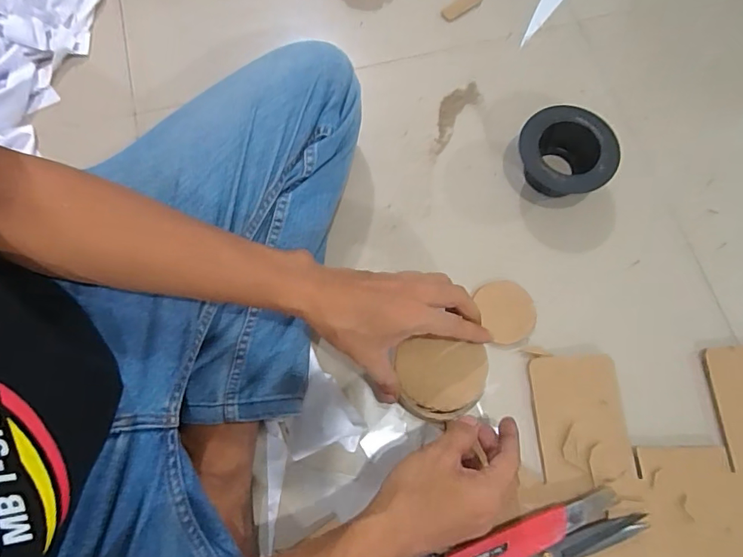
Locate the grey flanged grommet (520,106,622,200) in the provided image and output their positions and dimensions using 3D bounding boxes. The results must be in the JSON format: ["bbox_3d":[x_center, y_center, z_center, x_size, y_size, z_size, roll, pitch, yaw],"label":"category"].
[{"bbox_3d":[0.217,-0.135,0.541,0.103,0.057,0.095,0,71,0],"label":"grey flanged grommet"}]

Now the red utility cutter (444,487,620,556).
[{"bbox_3d":[0.147,0.239,0.441,0.179,0.019,0.031,-20,72,-7],"label":"red utility cutter"}]

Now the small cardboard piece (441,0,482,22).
[{"bbox_3d":[0.134,-0.380,0.650,0.093,0.006,0.024,-42,76,-13],"label":"small cardboard piece"}]

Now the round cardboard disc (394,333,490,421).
[{"bbox_3d":[0.065,0.091,0.435,0.080,0.014,0.069,-7,71,-2],"label":"round cardboard disc"}]

